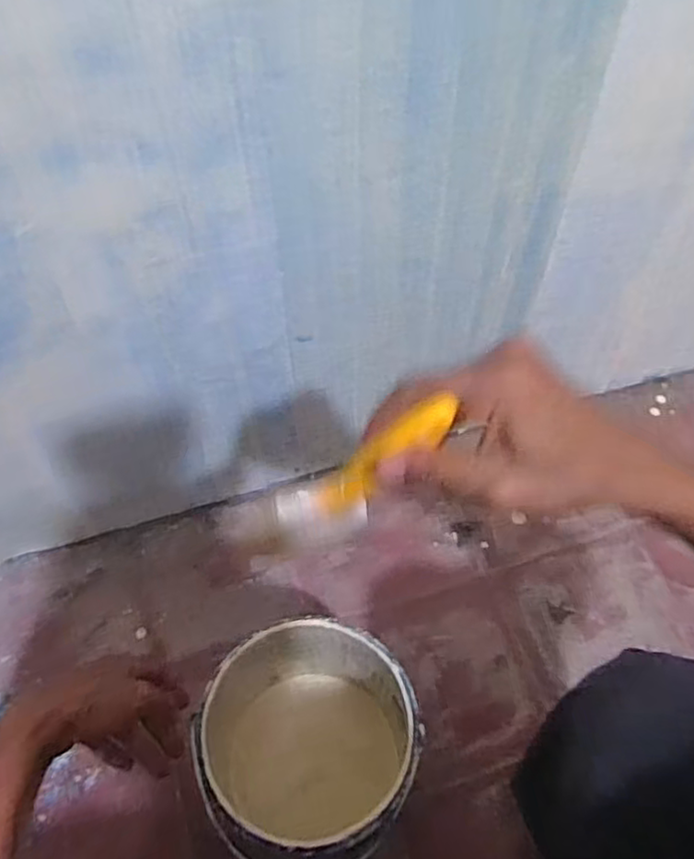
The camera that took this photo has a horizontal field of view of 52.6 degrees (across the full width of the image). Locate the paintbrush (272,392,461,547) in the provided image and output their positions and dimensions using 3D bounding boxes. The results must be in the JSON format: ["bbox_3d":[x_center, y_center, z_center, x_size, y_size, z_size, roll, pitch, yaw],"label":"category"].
[{"bbox_3d":[0.009,0.026,0.376,0.055,0.145,0.023,18,53,-22],"label":"paintbrush"}]

